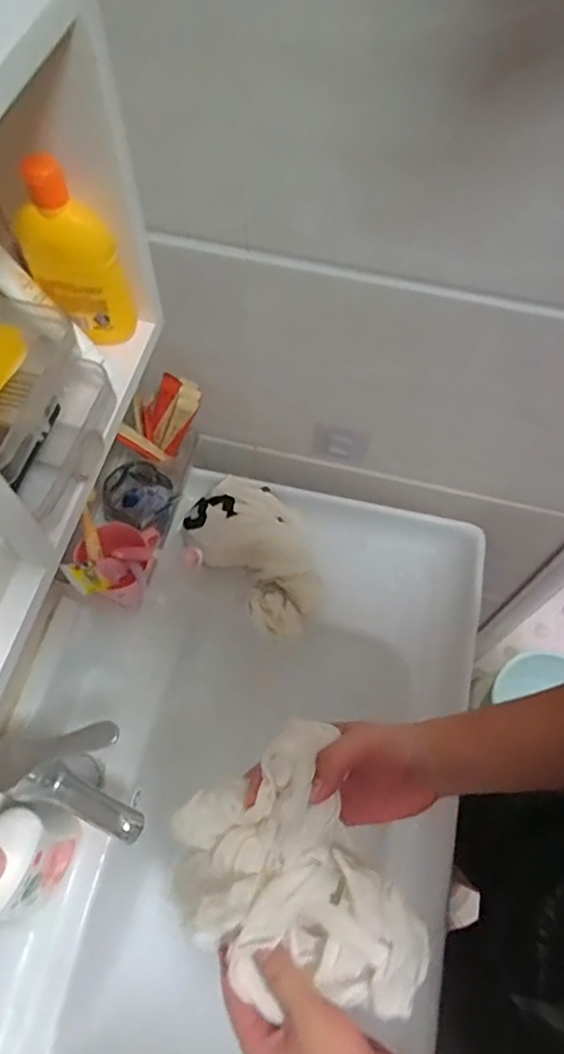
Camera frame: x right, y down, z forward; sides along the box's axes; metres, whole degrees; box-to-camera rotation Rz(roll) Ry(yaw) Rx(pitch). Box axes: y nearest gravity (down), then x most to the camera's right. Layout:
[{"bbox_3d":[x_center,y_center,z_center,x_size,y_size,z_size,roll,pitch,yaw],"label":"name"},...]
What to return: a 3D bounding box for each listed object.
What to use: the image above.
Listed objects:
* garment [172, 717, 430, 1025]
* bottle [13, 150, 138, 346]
[{"bbox_3d":[0.003,0.258,0.434,0.145,0.110,0.178,-23,66,-13],"label":"garment"},{"bbox_3d":[-0.147,-0.189,0.430,0.058,0.130,0.031,17,64,7],"label":"bottle"}]

